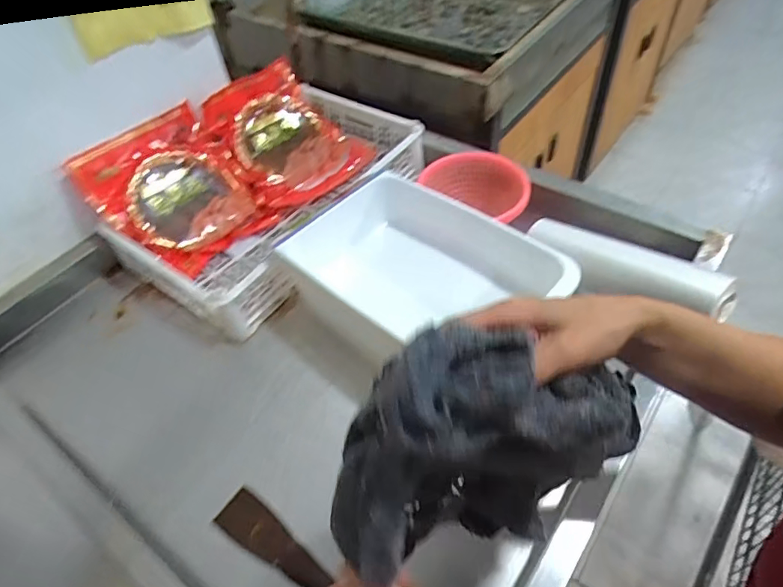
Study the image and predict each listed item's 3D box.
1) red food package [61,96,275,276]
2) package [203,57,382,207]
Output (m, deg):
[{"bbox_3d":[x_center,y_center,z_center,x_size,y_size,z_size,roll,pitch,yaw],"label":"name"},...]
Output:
[{"bbox_3d":[-0.324,-0.150,0.784,0.202,0.041,0.219,-42,96,-27],"label":"red food package"},{"bbox_3d":[-0.180,-0.266,0.883,0.213,0.082,0.230,-39,97,-27],"label":"package"}]

